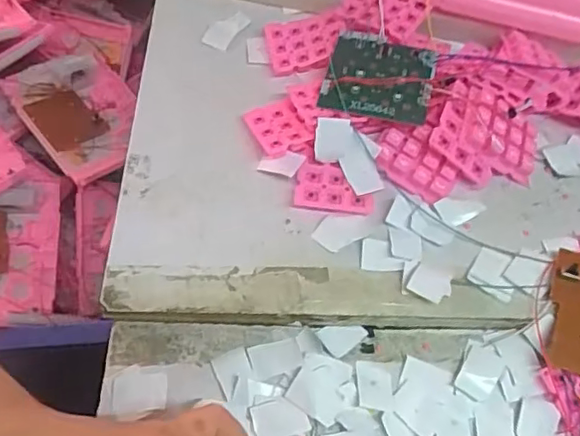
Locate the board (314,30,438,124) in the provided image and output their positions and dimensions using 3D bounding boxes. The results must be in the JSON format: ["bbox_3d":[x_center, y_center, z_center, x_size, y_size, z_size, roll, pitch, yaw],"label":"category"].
[{"bbox_3d":[0.061,-0.099,0.405,0.071,0.007,0.070,13,62,7],"label":"board"}]

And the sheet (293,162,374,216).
[{"bbox_3d":[0.029,-0.019,0.382,0.049,0.008,0.034,7,61,4],"label":"sheet"}]

